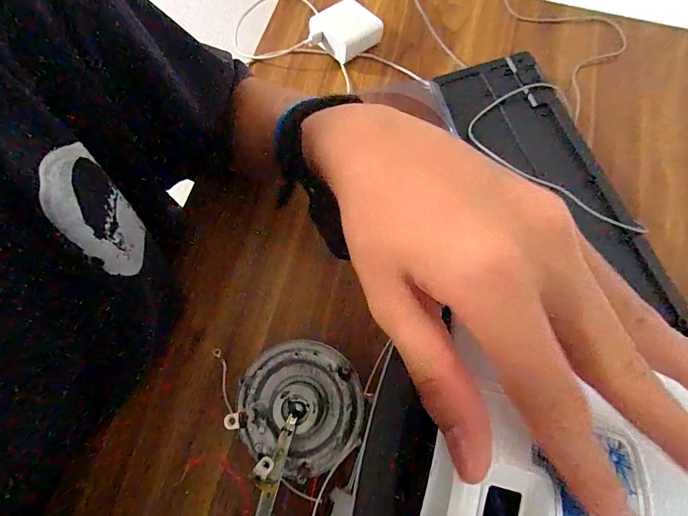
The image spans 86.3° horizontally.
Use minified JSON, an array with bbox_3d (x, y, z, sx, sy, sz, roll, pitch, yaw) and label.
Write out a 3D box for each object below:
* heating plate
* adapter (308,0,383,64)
[{"bbox_3d":[-0.039,0.127,0.315,0.103,0.021,0.106,0,72,-1],"label":"heating plate"},{"bbox_3d":[0.000,-0.280,0.460,0.076,0.034,0.068,-43,78,-13],"label":"adapter"}]

